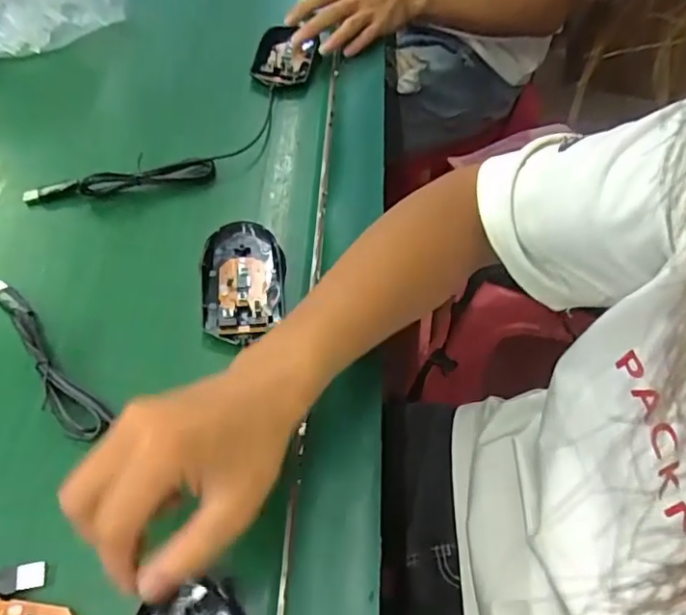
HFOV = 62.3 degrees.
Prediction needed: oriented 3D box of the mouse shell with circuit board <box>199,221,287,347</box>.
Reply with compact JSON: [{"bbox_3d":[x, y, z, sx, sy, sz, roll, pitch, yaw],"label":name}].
[{"bbox_3d":[-0.077,-0.023,0.439,0.062,0.021,0.111,1,55,-2],"label":"mouse shell with circuit board"}]

